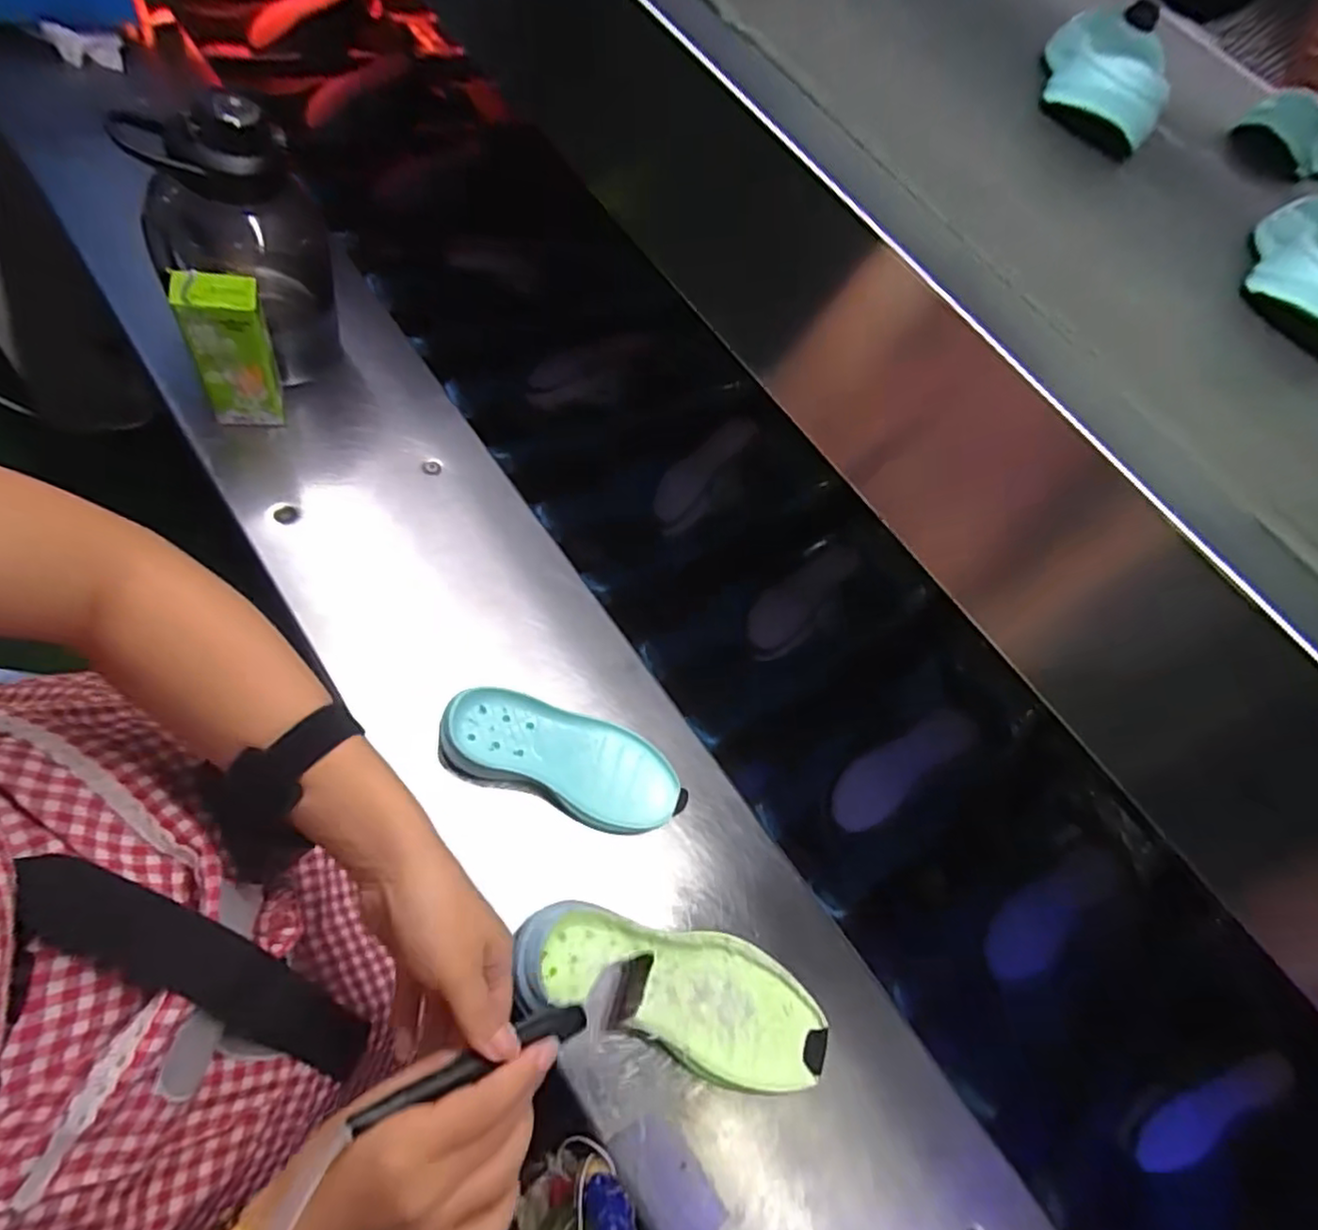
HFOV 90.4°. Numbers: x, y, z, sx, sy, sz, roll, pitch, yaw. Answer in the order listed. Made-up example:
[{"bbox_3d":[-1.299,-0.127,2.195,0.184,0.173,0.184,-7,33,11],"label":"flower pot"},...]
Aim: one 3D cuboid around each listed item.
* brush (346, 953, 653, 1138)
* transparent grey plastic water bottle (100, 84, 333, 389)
[{"bbox_3d":[-0.069,0.223,0.346,0.169,0.019,0.027,0,47,-40],"label":"brush"},{"bbox_3d":[-0.365,-0.317,0.584,0.125,0.229,0.127,0,54,-1],"label":"transparent grey plastic water bottle"}]

